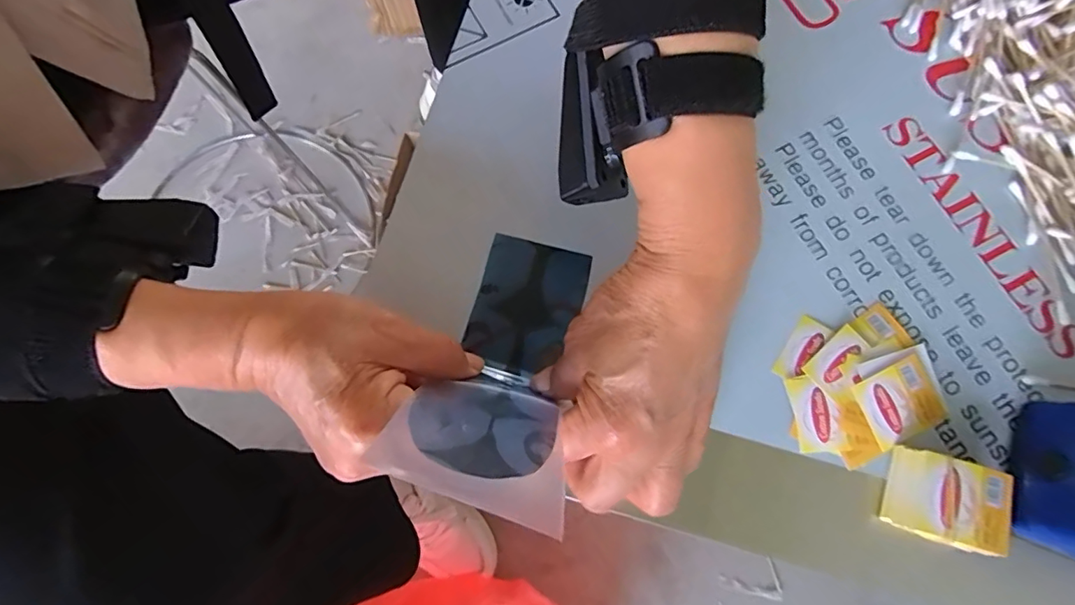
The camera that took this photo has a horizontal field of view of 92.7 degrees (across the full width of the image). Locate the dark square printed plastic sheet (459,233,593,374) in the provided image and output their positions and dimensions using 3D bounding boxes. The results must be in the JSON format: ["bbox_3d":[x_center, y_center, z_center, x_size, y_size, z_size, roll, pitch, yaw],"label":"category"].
[{"bbox_3d":[-0.006,0.002,0.298,0.058,0.004,0.076,15,77,3],"label":"dark square printed plastic sheet"}]

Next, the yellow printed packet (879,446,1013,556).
[{"bbox_3d":[0.208,0.102,0.264,0.047,0.024,0.041,17,78,3],"label":"yellow printed packet"}]

